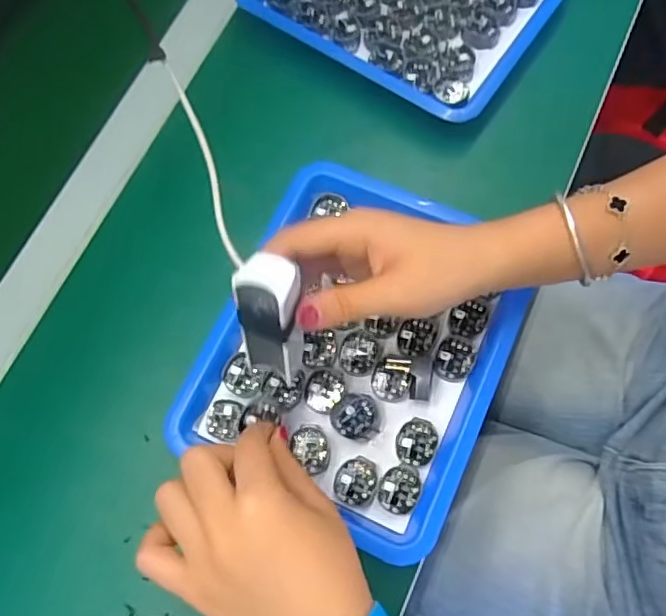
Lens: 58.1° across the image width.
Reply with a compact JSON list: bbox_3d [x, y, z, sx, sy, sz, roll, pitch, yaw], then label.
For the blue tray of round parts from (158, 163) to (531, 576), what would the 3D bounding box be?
[{"bbox_3d":[0.017,0.023,0.382,0.179,0.027,0.210,24,74,9],"label":"blue tray of round parts"}]

